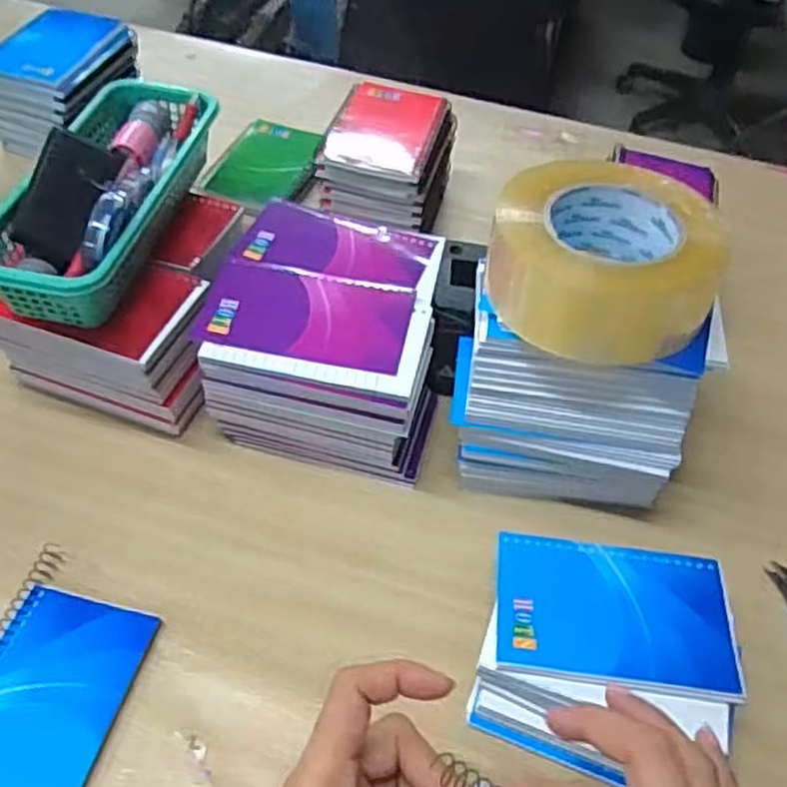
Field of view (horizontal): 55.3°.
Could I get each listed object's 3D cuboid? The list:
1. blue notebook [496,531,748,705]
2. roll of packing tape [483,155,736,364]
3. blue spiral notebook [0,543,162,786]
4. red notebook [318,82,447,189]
[{"bbox_3d":[0.122,0.119,0.413,0.128,0.005,0.082,8,50,1],"label":"blue notebook"},{"bbox_3d":[0.120,-0.080,0.433,0.126,0.056,0.116,3,50,-3],"label":"roll of packing tape"},{"bbox_3d":[-0.186,0.160,0.400,0.088,0.013,0.146,13,50,6],"label":"blue spiral notebook"},{"bbox_3d":[-0.007,-0.227,0.649,0.092,0.011,0.125,13,50,6],"label":"red notebook"}]

